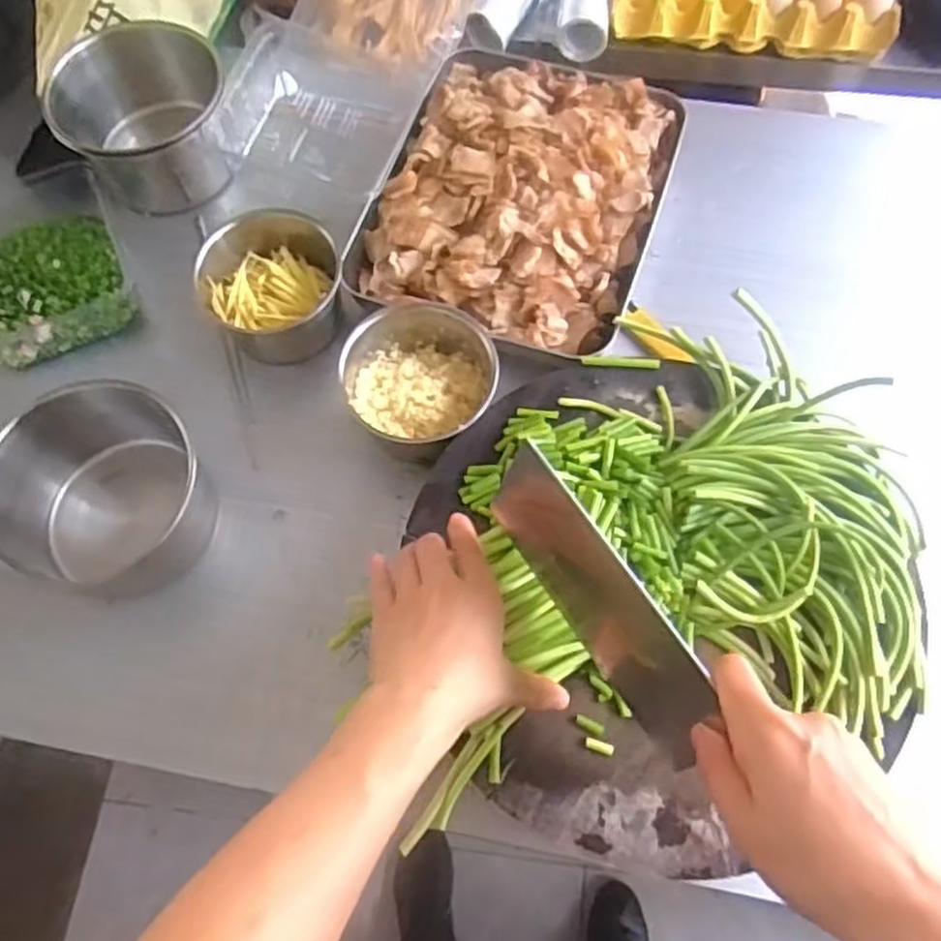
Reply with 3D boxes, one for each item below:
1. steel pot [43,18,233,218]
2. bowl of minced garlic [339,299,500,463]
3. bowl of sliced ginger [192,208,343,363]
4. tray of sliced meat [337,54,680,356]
[{"bbox_3d":[-0.288,-0.313,0.690,0.145,0.098,0.132,-1,67,2],"label":"steel pot"},{"bbox_3d":[-0.039,-0.068,0.600,0.117,0.061,0.112,-1,67,2],"label":"bowl of minced garlic"},{"bbox_3d":[-0.163,-0.153,0.642,0.108,0.080,0.107,-1,67,2],"label":"bowl of sliced ginger"},{"bbox_3d":[0.045,-0.242,0.671,0.235,0.060,0.296,18,69,9],"label":"tray of sliced meat"}]

